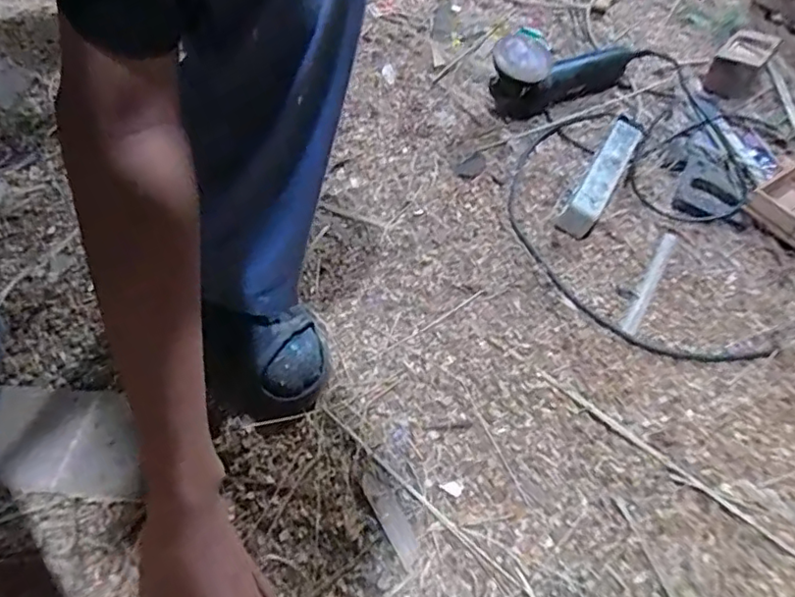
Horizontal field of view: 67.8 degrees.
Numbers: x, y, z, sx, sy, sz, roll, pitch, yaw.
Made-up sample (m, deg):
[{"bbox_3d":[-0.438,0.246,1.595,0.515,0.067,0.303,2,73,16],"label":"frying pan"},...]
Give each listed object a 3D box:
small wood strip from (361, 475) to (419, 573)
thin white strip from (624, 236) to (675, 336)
[{"bbox_3d":[-0.006,0.207,0.557,0.023,0.004,0.091,-27,65,-16],"label":"small wood strip"},{"bbox_3d":[0.323,-0.020,0.752,0.017,0.013,0.178,26,54,17],"label":"thin white strip"}]

